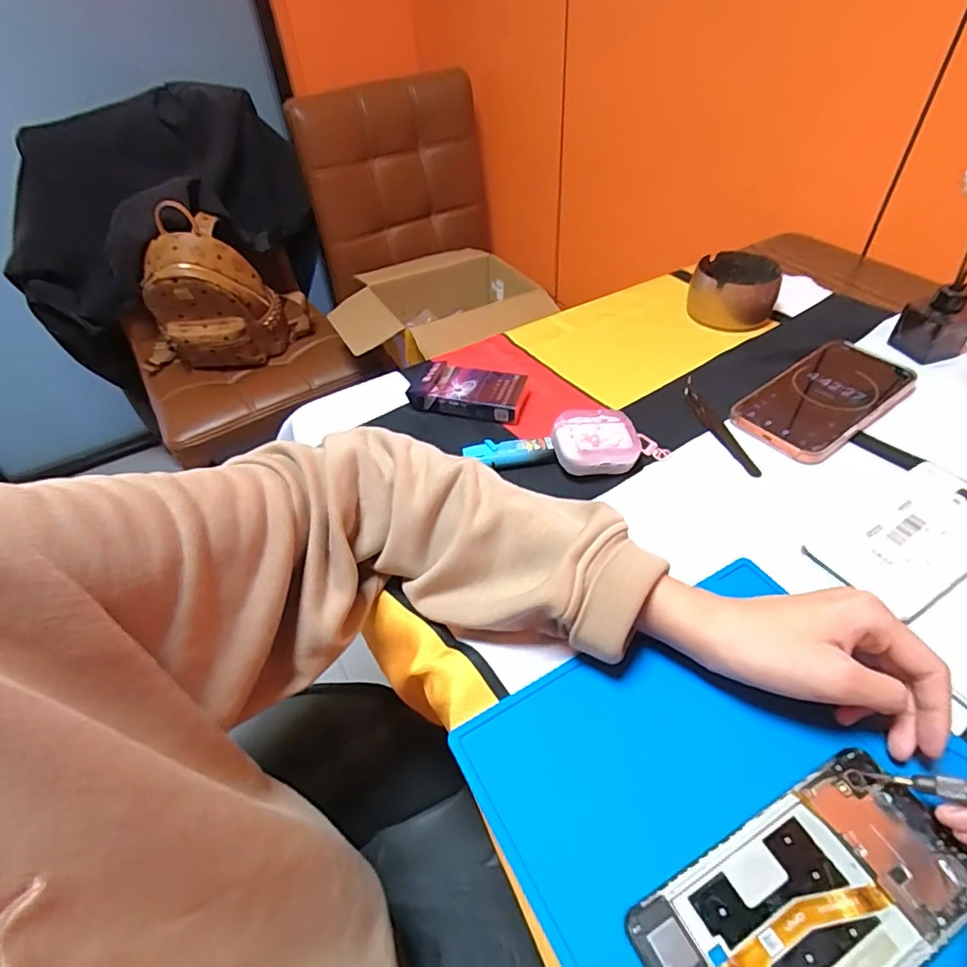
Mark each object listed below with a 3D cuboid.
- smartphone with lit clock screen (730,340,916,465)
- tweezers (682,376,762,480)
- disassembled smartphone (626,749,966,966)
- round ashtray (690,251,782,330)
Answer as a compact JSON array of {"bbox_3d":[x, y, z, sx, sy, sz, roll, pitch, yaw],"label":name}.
[{"bbox_3d":[0.304,-0.077,0.484,0.181,0.017,0.083,-29,50,-22],"label":"smartphone with lit clock screen"},{"bbox_3d":[0.199,-0.051,0.472,0.016,0.005,0.128,-12,46,-7],"label":"tweezers"},{"bbox_3d":[0.141,0.184,0.239,0.147,0.006,0.070,-23,48,-17],"label":"disassembled smartphone"},{"bbox_3d":[0.266,-0.201,0.593,0.087,0.056,0.098,12,48,16],"label":"round ashtray"}]

